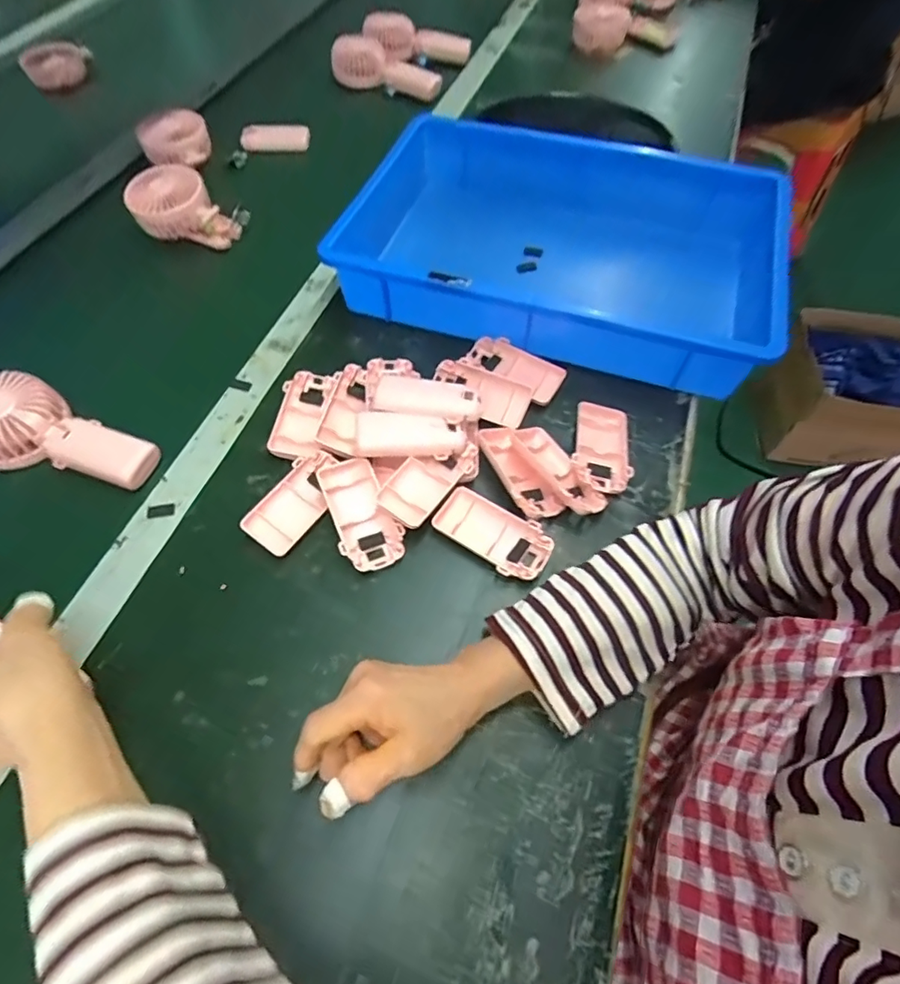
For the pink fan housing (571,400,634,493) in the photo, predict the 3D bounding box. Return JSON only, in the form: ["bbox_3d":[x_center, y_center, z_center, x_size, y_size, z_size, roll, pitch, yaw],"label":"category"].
[{"bbox_3d":[0.138,-0.042,0.469,0.050,0.013,0.095,8,60,2],"label":"pink fan housing"}]

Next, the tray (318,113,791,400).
[{"bbox_3d":[0.122,-0.281,0.586,0.457,0.085,0.318,18,61,8],"label":"tray"}]

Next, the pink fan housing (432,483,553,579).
[{"bbox_3d":[0.033,0.036,0.432,0.099,0.020,0.049,29,63,14],"label":"pink fan housing"}]

